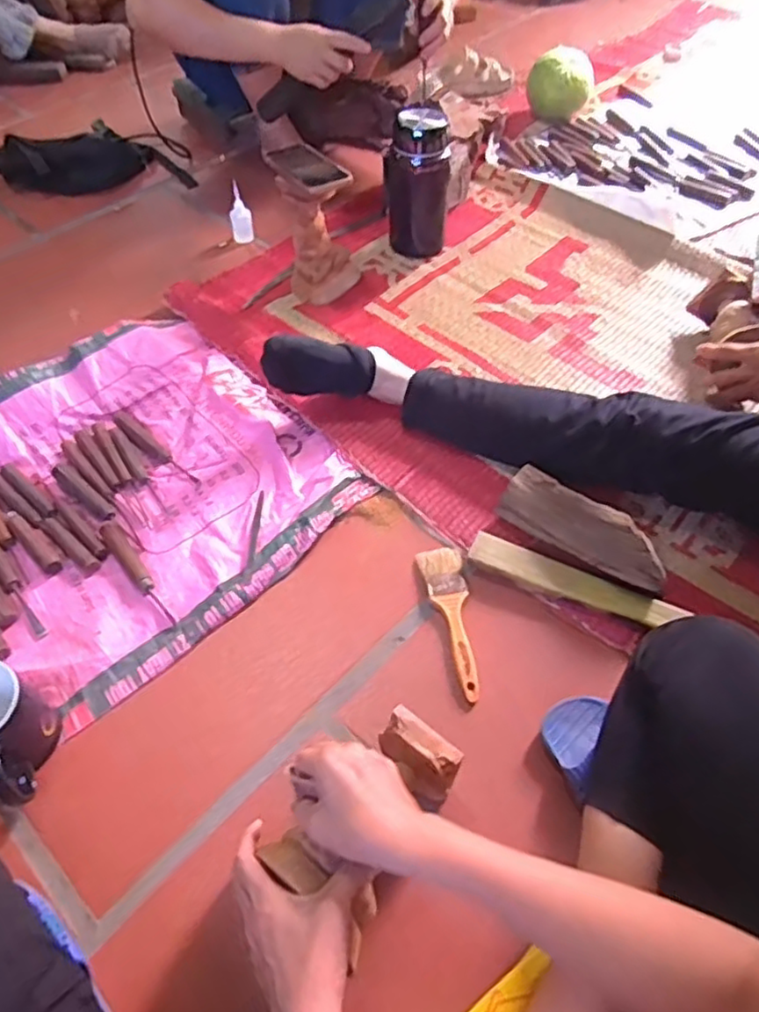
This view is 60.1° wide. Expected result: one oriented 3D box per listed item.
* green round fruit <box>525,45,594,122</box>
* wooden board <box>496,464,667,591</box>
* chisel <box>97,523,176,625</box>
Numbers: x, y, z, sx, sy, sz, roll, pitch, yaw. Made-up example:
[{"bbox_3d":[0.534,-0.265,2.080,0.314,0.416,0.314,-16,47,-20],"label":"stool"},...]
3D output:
[{"bbox_3d":[0.382,-0.896,1.395,0.131,0.115,0.112,13,55,11],"label":"green round fruit"},{"bbox_3d":[0.224,0.022,0.731,0.193,0.067,0.017,31,18,33],"label":"wooden board"},{"bbox_3d":[-0.279,0.075,0.752,0.022,0.018,0.163,-31,58,-21],"label":"chisel"}]

